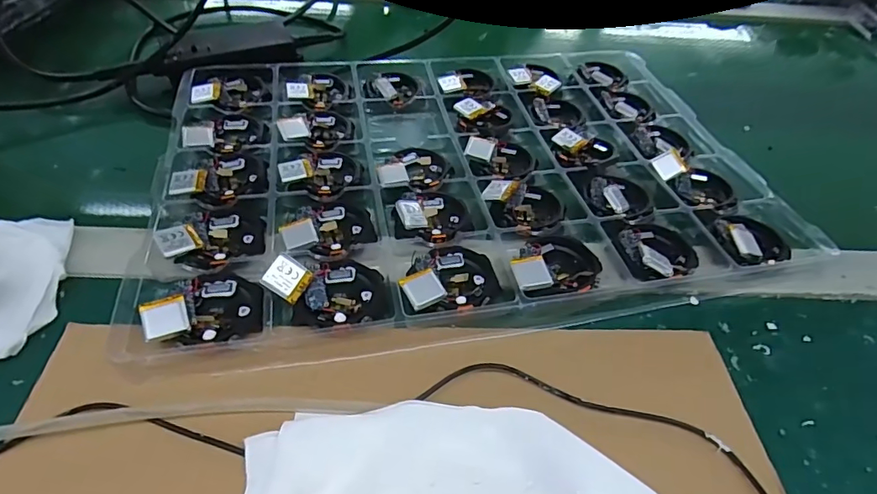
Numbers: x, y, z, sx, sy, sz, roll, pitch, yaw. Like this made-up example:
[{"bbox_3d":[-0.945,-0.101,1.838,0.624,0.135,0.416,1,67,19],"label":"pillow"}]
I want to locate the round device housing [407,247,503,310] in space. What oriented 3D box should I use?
[{"bbox_3d":[0.012,0.018,0.299,0.049,0.010,0.048,2,48,-2],"label":"round device housing"}]

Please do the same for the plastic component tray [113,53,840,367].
[{"bbox_3d":[0.021,-0.077,0.380,0.439,0.023,0.305,-6,49,-10],"label":"plastic component tray"}]

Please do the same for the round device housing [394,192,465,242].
[{"bbox_3d":[-0.004,-0.027,0.334,0.046,0.015,0.046,11,49,5],"label":"round device housing"}]

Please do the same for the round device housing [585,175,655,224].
[{"bbox_3d":[0.134,-0.038,0.356,0.043,0.011,0.052,0,49,-4],"label":"round device housing"}]

